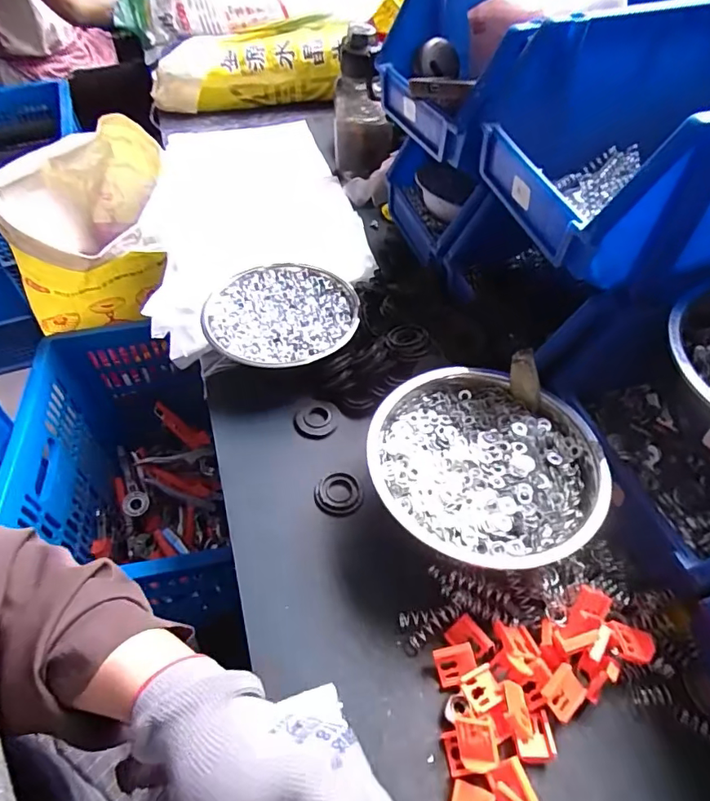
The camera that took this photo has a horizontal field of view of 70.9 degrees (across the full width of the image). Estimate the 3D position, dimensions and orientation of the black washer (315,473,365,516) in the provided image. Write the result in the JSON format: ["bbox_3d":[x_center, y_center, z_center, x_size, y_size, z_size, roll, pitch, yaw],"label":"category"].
[{"bbox_3d":[-0.015,0.086,0.457,0.043,0.005,0.041,0,50,0],"label":"black washer"}]

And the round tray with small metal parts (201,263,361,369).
[{"bbox_3d":[-0.080,-0.096,0.552,0.164,0.017,0.163,0,50,0],"label":"round tray with small metal parts"}]

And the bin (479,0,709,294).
[{"bbox_3d":[0.303,-0.230,0.430,0.338,0.132,0.214,-12,50,-9],"label":"bin"}]

